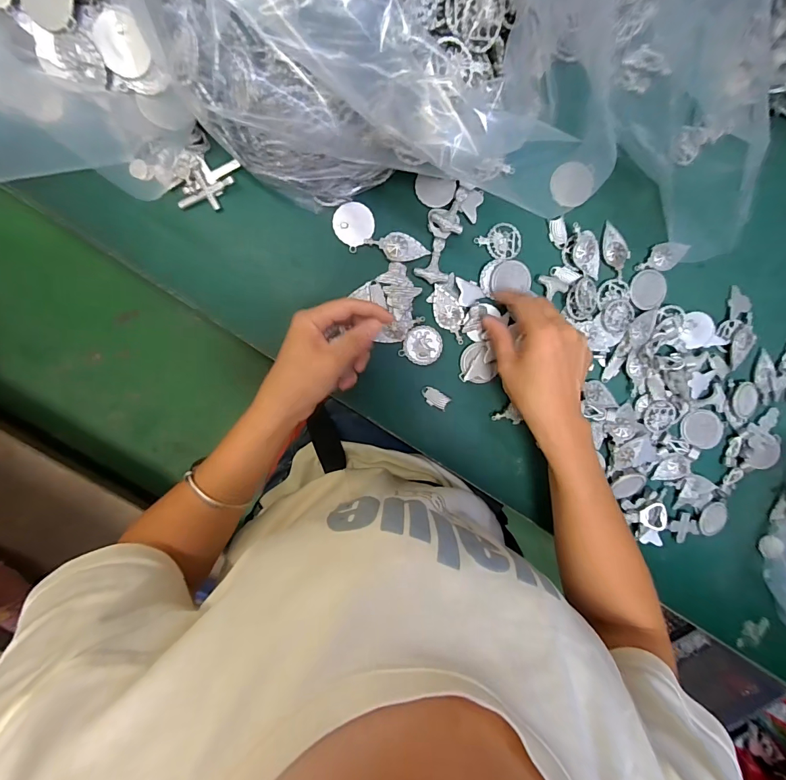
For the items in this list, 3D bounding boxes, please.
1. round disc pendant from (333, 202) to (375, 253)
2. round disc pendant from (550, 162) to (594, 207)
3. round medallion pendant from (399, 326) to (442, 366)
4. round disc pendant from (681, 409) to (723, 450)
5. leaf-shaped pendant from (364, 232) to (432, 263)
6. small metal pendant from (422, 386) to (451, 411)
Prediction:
[{"bbox_3d":[-0.035,-0.152,0.364,0.037,0.006,0.036,-1,100,-5],"label":"round disc pendant"},{"bbox_3d":[0.171,-0.196,0.379,0.039,0.004,0.038,-5,100,-5],"label":"round disc pendant"},{"bbox_3d":[0.029,-0.043,0.386,0.037,0.004,0.037,-1,100,-5],"label":"round medallion pendant"},{"bbox_3d":[0.335,0.043,0.428,0.052,0.007,0.041,10,99,-7],"label":"round disc pendant"},{"bbox_3d":[0.005,-0.133,0.369,0.059,0.004,0.026,2,100,-6],"label":"leaf-shaped pendant"},{"bbox_3d":[0.042,0.008,0.396,0.029,0.010,0.016,32,96,-10],"label":"small metal pendant"}]

